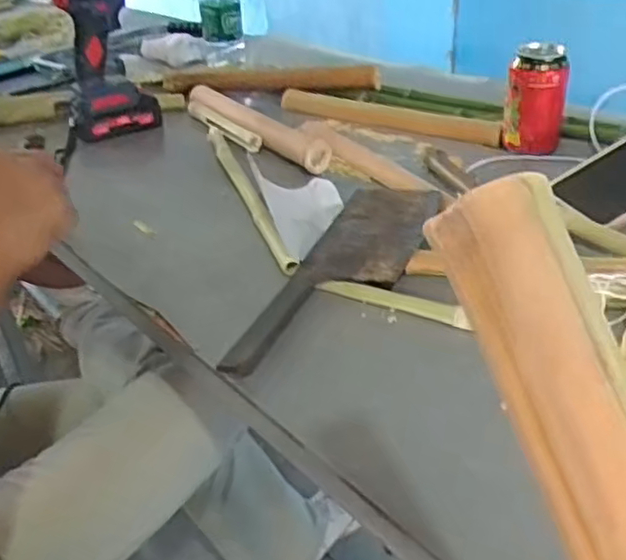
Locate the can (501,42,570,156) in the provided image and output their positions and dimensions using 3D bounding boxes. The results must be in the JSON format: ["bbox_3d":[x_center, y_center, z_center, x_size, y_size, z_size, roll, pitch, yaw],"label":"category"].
[{"bbox_3d":[0.245,-0.195,0.785,0.063,0.113,0.055,6,35,15],"label":"can"}]

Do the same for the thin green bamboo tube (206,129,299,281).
[{"bbox_3d":[-0.073,-0.101,0.745,0.017,0.011,0.353,-13,35,-13],"label":"thin green bamboo tube"}]

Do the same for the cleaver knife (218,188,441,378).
[{"bbox_3d":[0.029,-0.006,0.609,0.081,0.018,0.297,10,36,21],"label":"cleaver knife"}]

